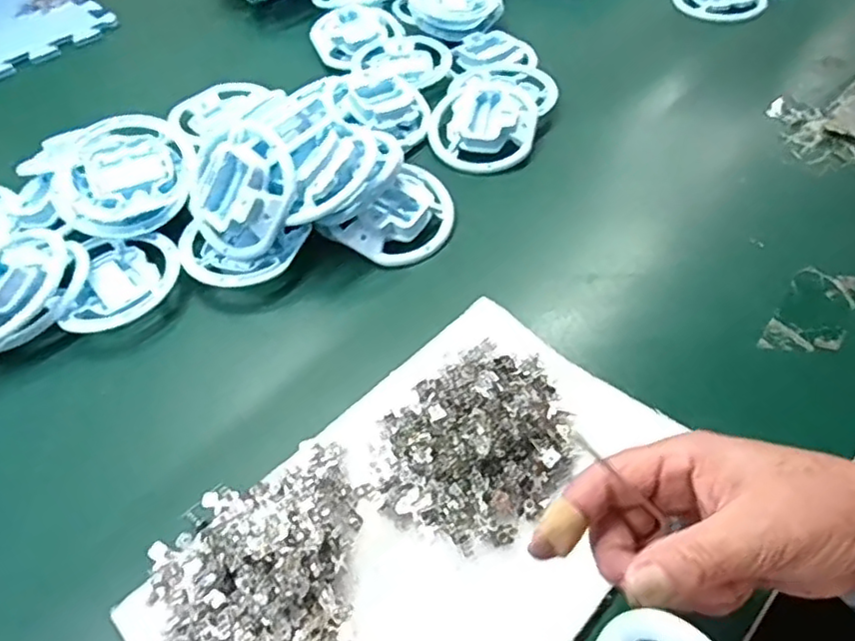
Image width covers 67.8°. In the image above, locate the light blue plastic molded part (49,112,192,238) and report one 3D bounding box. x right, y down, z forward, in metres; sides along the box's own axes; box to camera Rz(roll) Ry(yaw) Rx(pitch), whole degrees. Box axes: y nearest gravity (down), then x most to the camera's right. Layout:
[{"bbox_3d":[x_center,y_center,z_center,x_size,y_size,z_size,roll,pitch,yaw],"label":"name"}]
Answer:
[{"bbox_3d":[-0.254,-0.123,0.538,0.109,0.025,0.112,-12,68,-12],"label":"light blue plastic molded part"}]

